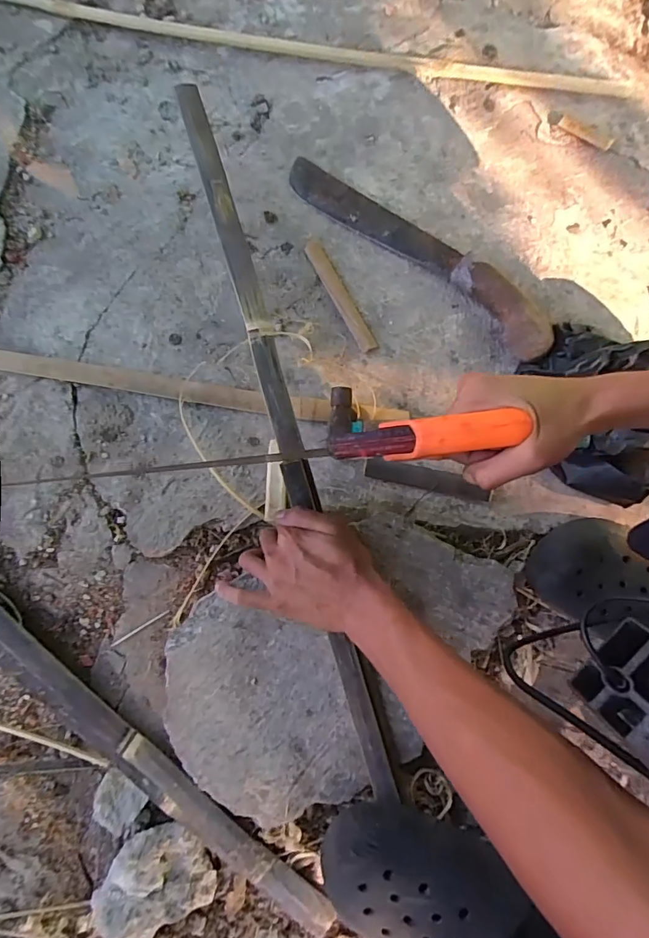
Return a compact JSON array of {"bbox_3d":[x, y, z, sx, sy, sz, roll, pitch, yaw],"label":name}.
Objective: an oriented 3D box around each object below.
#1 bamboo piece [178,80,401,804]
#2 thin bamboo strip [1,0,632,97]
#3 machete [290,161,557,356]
[{"bbox_3d":[-0.046,-0.064,0.480,0.030,0.028,0.776,-16,84,-3],"label":"bamboo piece"},{"bbox_3d":[-0.043,-0.588,0.642,0.893,0.010,0.036,11,79,2],"label":"thin bamboo strip"},{"bbox_3d":[0.110,-0.272,0.568,0.398,0.041,0.072,41,82,7],"label":"machete"}]

